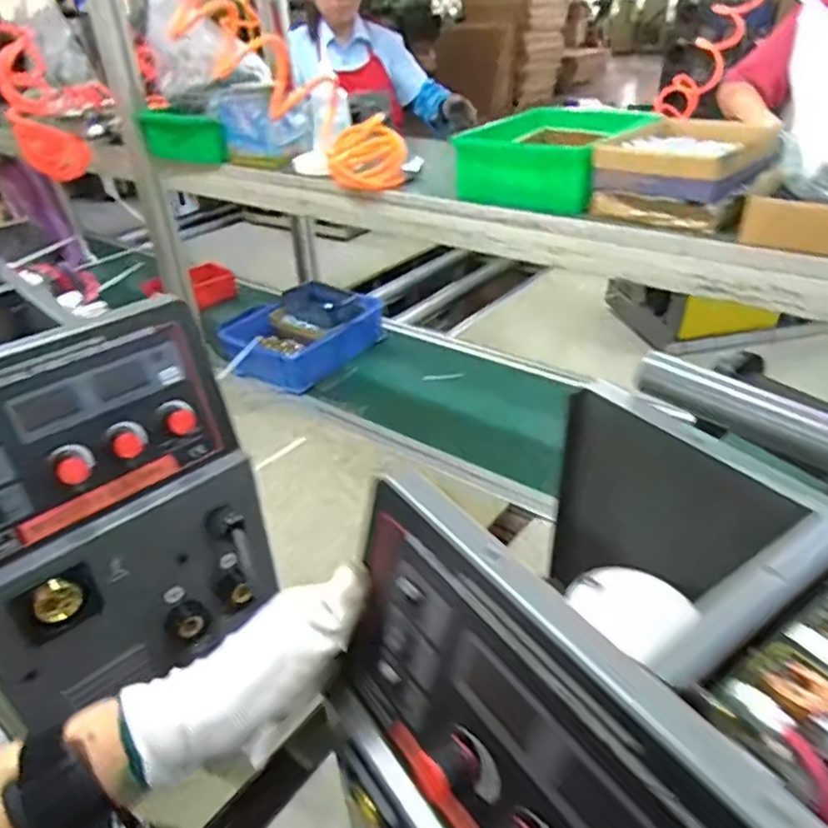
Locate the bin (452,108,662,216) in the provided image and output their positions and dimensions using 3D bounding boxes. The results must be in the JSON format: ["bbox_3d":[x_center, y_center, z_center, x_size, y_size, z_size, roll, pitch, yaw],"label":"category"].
[{"bbox_3d":[0.195,-0.347,0.851,0.187,0.074,0.301,17,39,28],"label":"bin"}]

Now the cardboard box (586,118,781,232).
[{"bbox_3d":[0.298,-0.264,0.700,0.148,0.070,0.164,24,42,34],"label":"cardboard box"}]

